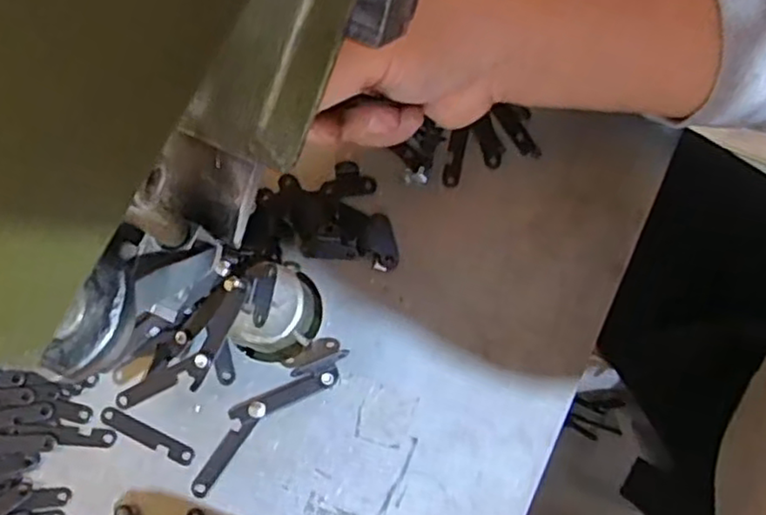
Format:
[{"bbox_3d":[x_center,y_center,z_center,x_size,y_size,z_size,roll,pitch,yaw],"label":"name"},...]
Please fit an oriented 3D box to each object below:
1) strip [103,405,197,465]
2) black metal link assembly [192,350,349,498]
[{"bbox_3d":[-0.115,0.087,0.331,0.050,0.004,0.009,24,78,9],"label":"strip"},{"bbox_3d":[-0.057,0.075,0.327,0.094,0.006,0.022,-40,77,-7],"label":"black metal link assembly"}]

